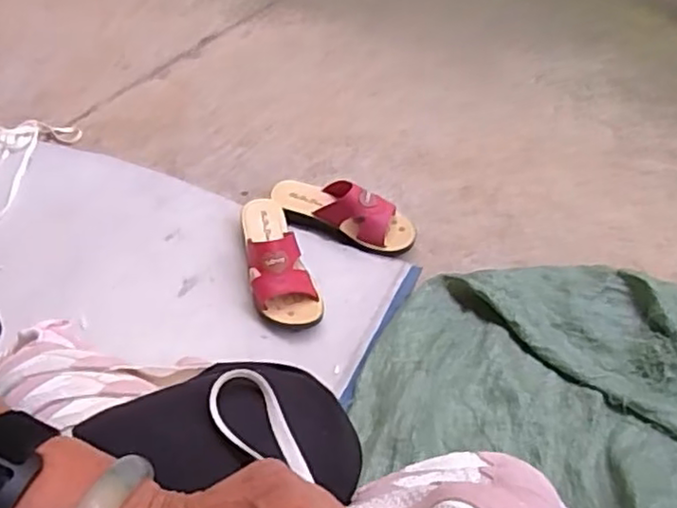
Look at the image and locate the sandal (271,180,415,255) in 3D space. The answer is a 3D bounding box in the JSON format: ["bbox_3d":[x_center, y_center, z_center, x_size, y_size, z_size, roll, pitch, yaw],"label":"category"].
[{"bbox_3d":[0.007,-0.067,1.022,0.229,0.075,0.078,19,52,13],"label":"sandal"}]

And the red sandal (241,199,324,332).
[{"bbox_3d":[-0.093,0.003,0.949,0.084,0.079,0.231,-14,52,-13],"label":"red sandal"}]

